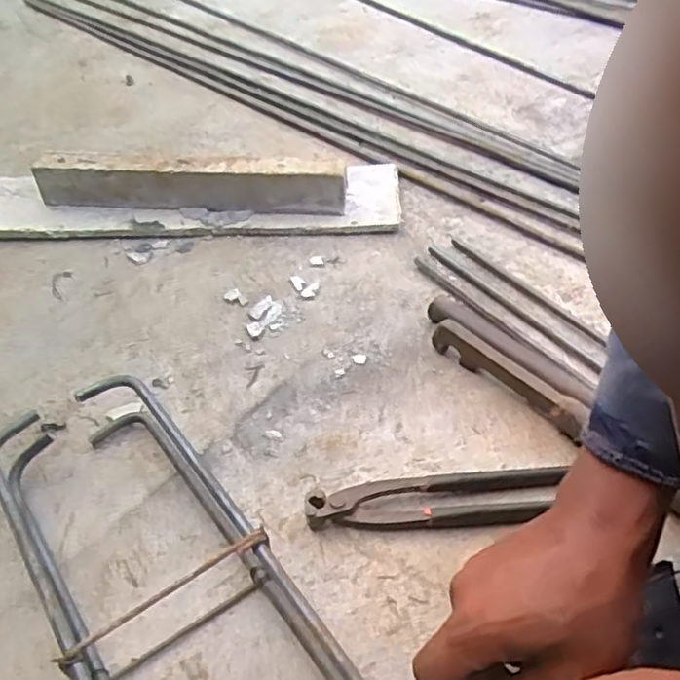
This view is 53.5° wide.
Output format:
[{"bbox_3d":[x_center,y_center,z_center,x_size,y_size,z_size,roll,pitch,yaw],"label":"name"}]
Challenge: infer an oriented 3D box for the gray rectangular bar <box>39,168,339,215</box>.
[{"bbox_3d":[-0.184,-0.177,0.824,0.376,0.064,0.021,5,45,8],"label":"gray rectangular bar"}]

